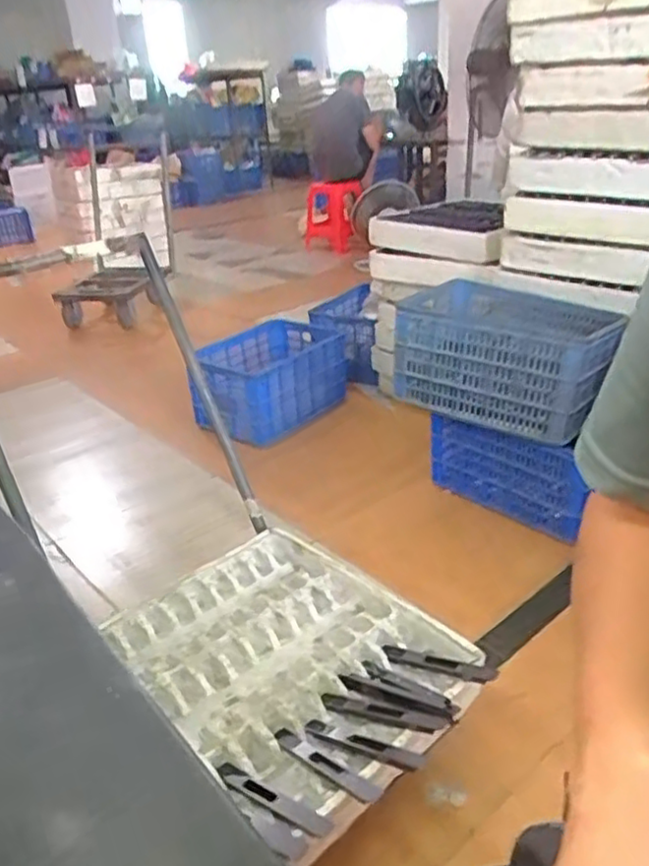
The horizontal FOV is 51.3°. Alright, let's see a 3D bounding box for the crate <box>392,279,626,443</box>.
[{"bbox_3d":[0.455,-0.195,1.714,0.495,0.243,0.349,14,31,29],"label":"crate"}]

